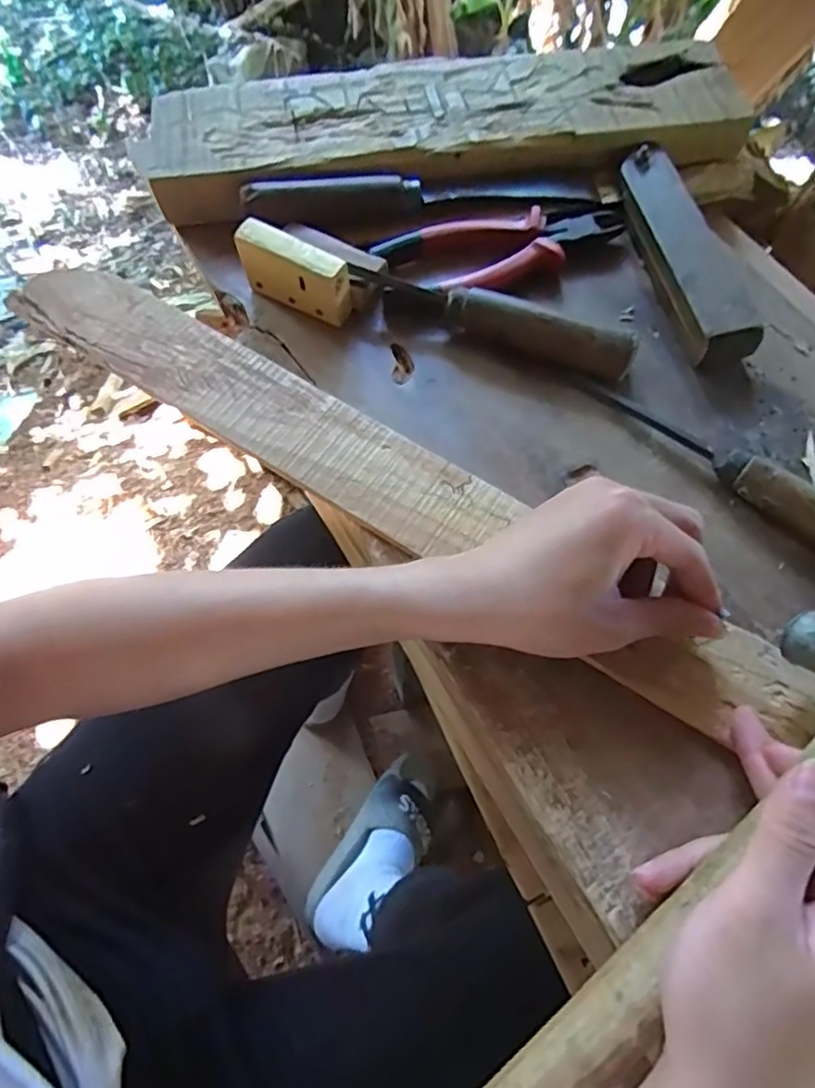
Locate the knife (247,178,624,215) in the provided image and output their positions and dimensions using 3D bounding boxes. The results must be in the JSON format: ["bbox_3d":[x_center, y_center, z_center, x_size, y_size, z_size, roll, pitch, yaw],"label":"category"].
[{"bbox_3d":[0.016,-0.255,0.453,0.265,0.027,0.025,-2,67,-2],"label":"knife"}]

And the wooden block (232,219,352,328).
[{"bbox_3d":[-0.076,-0.183,0.415,0.080,0.051,0.017,25,66,11],"label":"wooden block"}]

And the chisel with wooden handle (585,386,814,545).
[{"bbox_3d":[0.202,-0.040,0.357,0.206,0.030,0.024,42,73,15],"label":"chisel with wooden handle"}]

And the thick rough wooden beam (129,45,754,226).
[{"bbox_3d":[0.027,-0.323,0.484,0.466,0.043,0.127,-10,68,-5],"label":"thick rough wooden beam"}]

